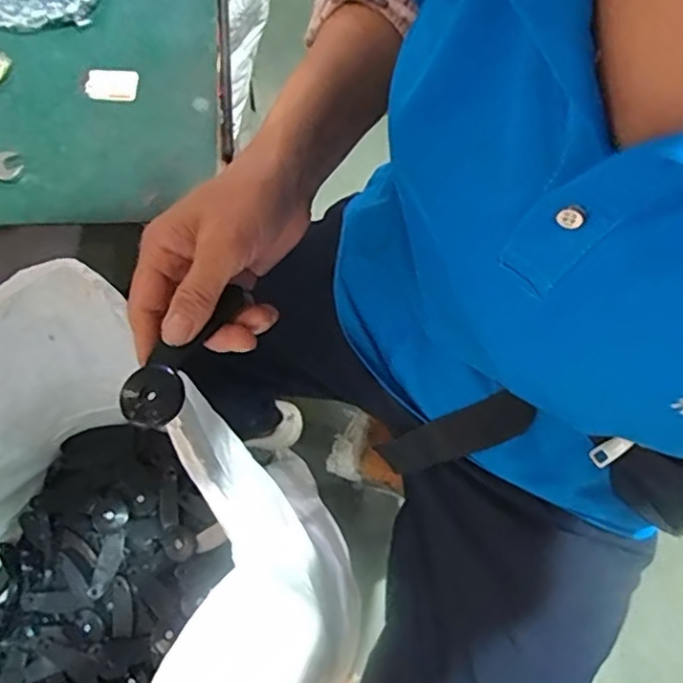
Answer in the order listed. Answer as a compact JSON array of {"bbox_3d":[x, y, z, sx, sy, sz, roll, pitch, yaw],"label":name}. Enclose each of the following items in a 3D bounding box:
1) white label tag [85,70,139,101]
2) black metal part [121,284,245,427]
[{"bbox_3d":[-0.199,-0.222,0.531,0.043,0.004,0.029,2,79,-6],"label":"white label tag"},{"bbox_3d":[-0.084,0.009,0.338,0.033,0.018,0.089,38,80,10],"label":"black metal part"}]

